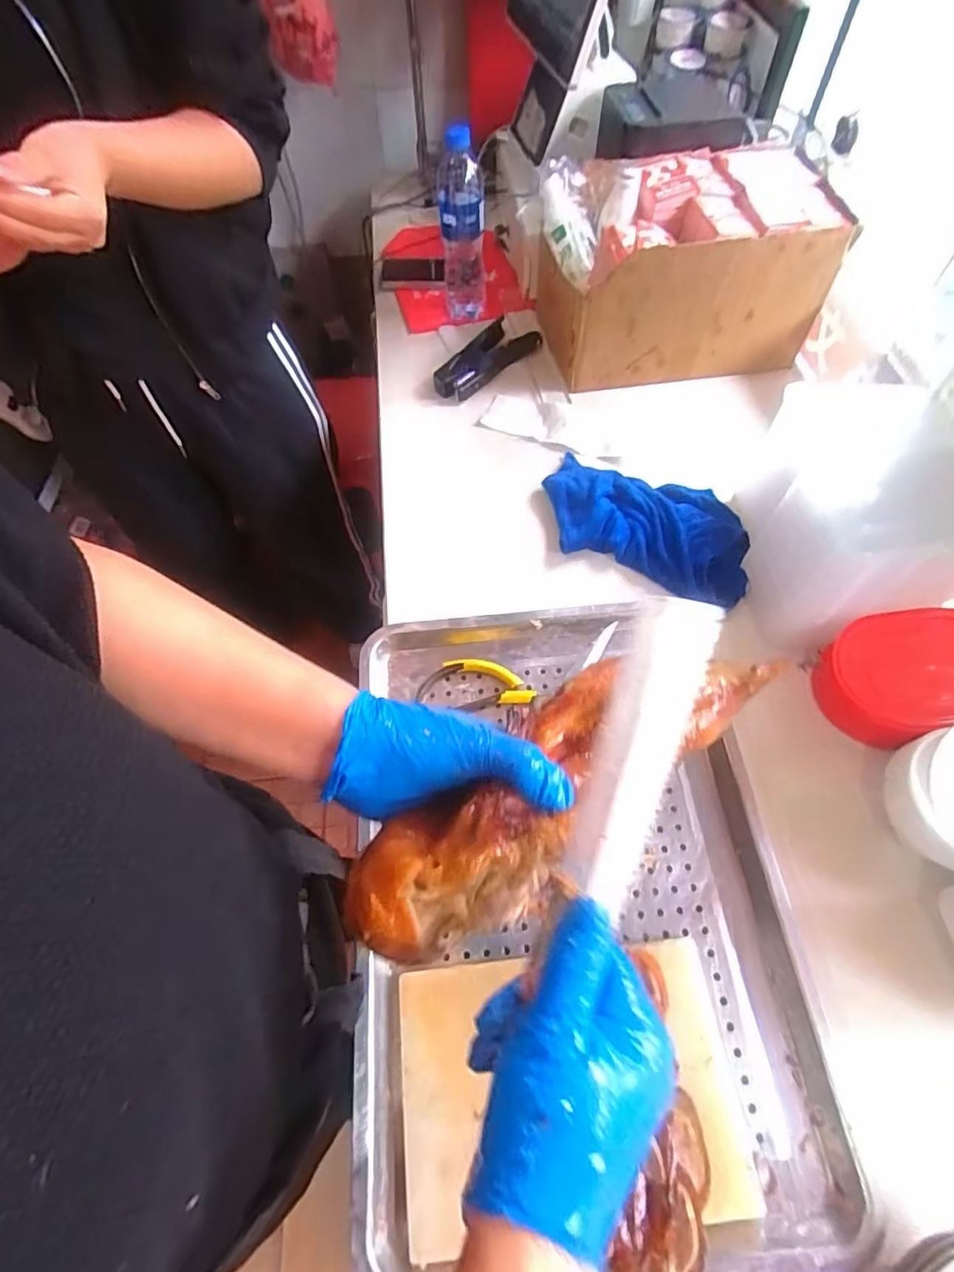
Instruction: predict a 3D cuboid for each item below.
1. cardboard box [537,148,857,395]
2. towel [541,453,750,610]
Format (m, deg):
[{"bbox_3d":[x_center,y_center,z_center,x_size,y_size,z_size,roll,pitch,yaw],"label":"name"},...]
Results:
[{"bbox_3d":[0.269,-0.497,0.783,0.341,0.195,0.203,-4,61,-1],"label":"cardboard box"},{"bbox_3d":[0.201,-0.140,0.689,0.252,0.052,0.147,18,63,12],"label":"towel"}]

